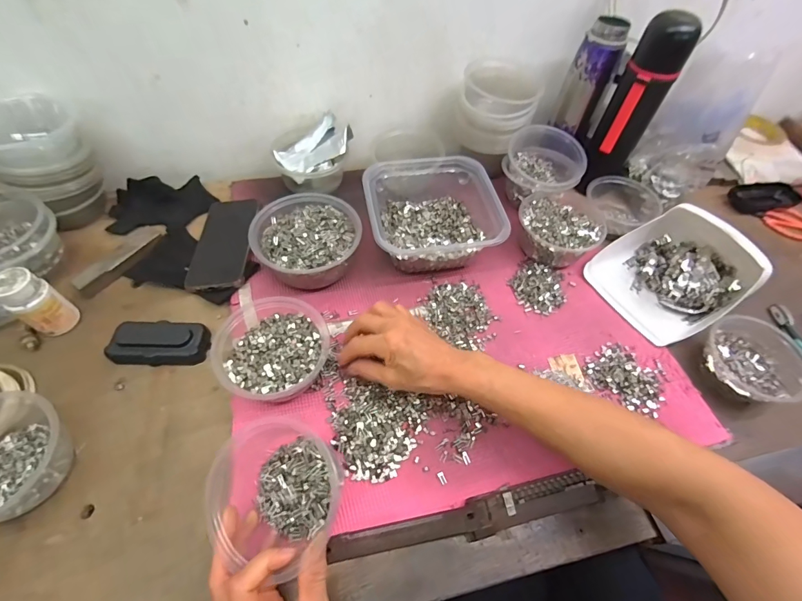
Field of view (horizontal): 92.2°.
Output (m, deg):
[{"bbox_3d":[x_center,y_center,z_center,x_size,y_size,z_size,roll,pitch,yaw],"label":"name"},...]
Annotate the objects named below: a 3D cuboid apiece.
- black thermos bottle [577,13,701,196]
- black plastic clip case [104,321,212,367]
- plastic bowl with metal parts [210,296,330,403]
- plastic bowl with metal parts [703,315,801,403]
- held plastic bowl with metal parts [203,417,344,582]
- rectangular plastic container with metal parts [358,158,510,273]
[{"bbox_3d":[0.328,-0.272,0.559,0.081,0.226,0.083,27,60,15],"label":"black thermos bottle"},{"bbox_3d":[-0.283,0.048,0.453,0.110,0.025,0.055,3,55,-2],"label":"black plastic clip case"},{"bbox_3d":[-0.139,0.056,0.424,0.126,0.055,0.115,1,57,-1],"label":"plastic bowl with metal parts"},{"bbox_3d":[0.414,0.074,0.459,0.098,0.042,0.106,1,57,-1],"label":"plastic bowl with metal parts"},{"bbox_3d":[-0.109,0.165,0.338,0.108,0.044,0.109,2,60,-3],"label":"held plastic bowl with metal parts"},{"bbox_3d":[0.037,-0.132,0.556,0.171,0.079,0.196,-9,57,-7],"label":"rectangular plastic container with metal parts"}]

